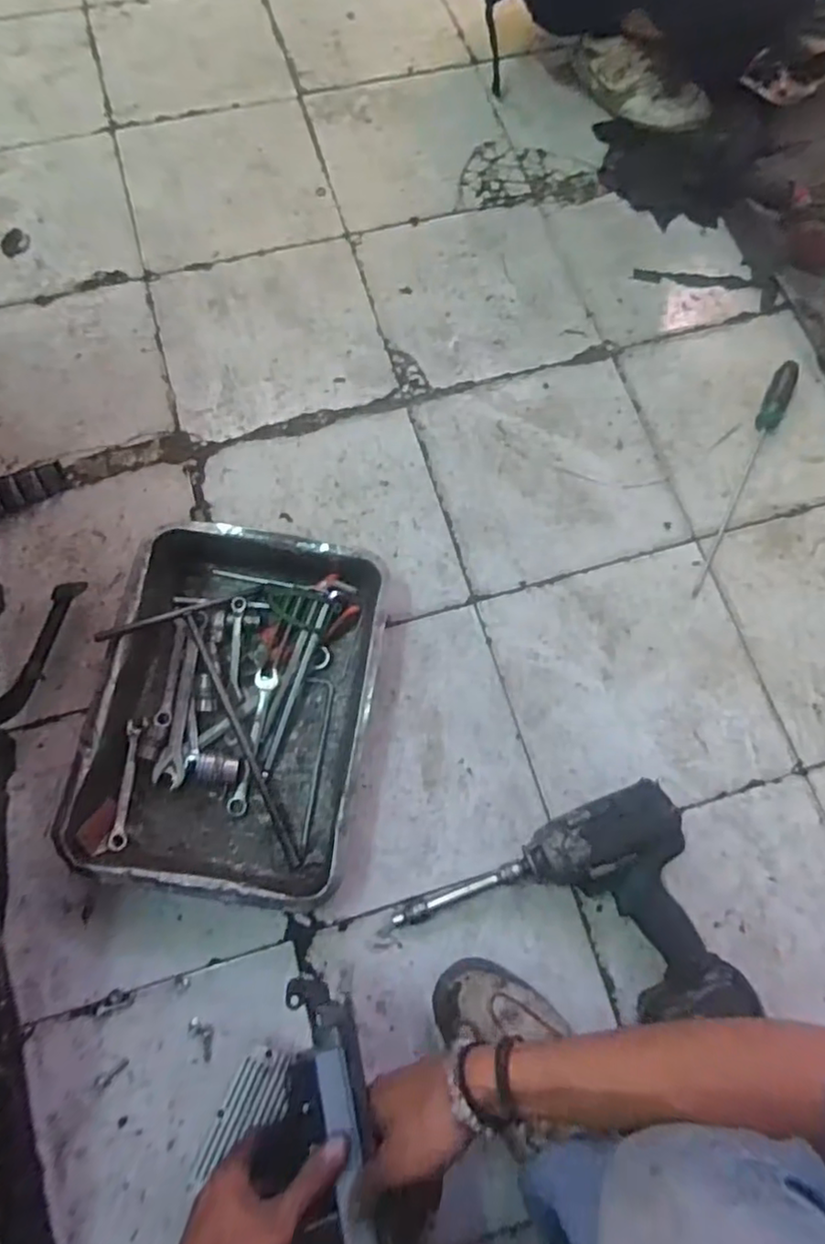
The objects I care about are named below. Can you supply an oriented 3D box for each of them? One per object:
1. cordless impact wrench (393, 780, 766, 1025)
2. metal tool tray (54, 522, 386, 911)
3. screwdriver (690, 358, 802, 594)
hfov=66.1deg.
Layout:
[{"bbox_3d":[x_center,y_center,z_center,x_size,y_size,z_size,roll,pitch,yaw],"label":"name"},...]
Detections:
[{"bbox_3d":[0.147,0.310,0.640,0.301,0.072,0.213,-17,75,-6],"label":"cordless impact wrench"},{"bbox_3d":[-0.189,0.090,0.702,0.280,0.074,0.384,9,74,2],"label":"metal tool tray"},{"bbox_3d":[0.434,-0.192,0.822,0.032,0.031,0.361,27,75,7],"label":"screwdriver"}]

